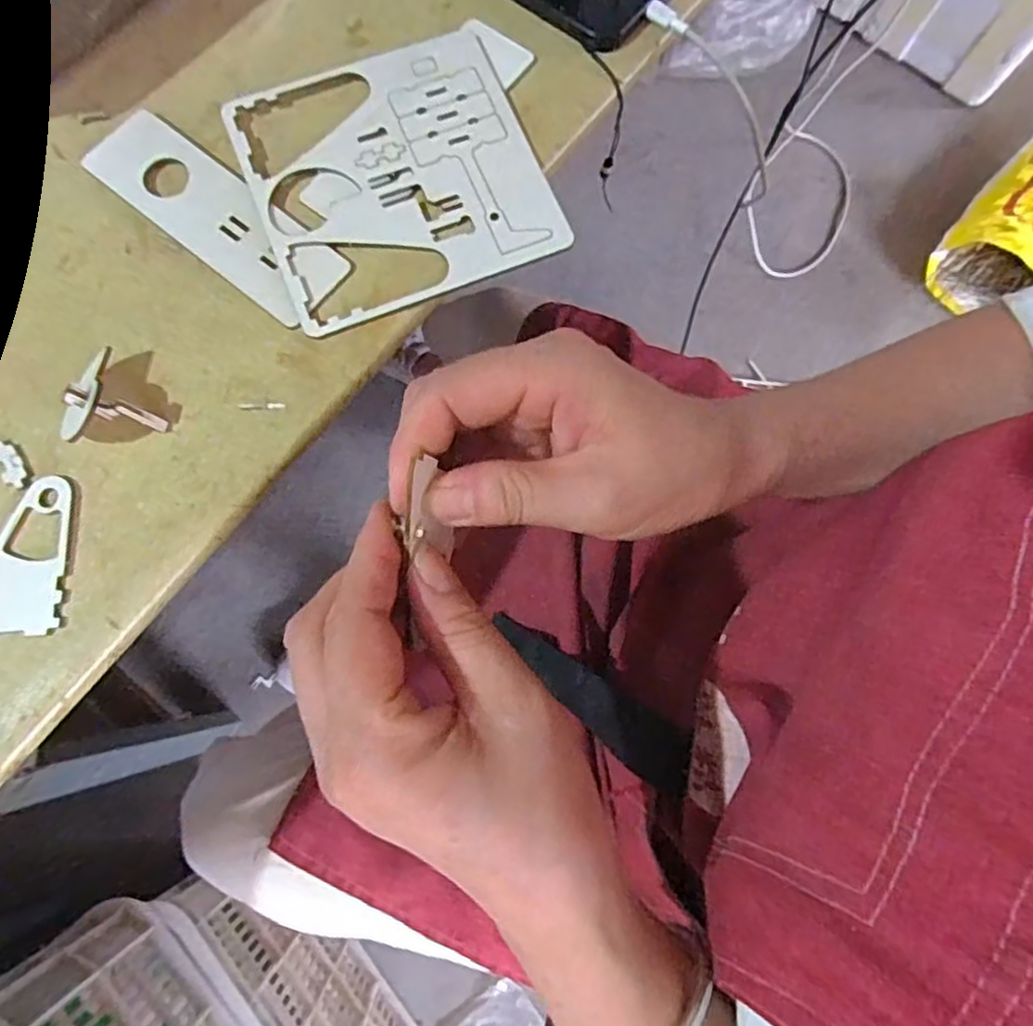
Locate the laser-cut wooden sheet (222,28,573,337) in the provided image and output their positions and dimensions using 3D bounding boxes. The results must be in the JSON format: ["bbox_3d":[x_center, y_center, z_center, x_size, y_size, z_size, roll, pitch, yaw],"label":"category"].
[{"bbox_3d":[-0.062,-0.175,0.340,0.140,0.005,0.147,-21,78,-6],"label":"laser-cut wooden sheet"}]

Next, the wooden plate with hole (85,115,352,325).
[{"bbox_3d":[-0.152,-0.151,0.334,0.143,0.005,0.046,37,79,7],"label":"wooden plate with hole"}]

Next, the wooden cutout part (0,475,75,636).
[{"bbox_3d":[-0.222,0.019,0.292,0.043,0.004,0.070,-3,77,-2],"label":"wooden cutout part"}]

